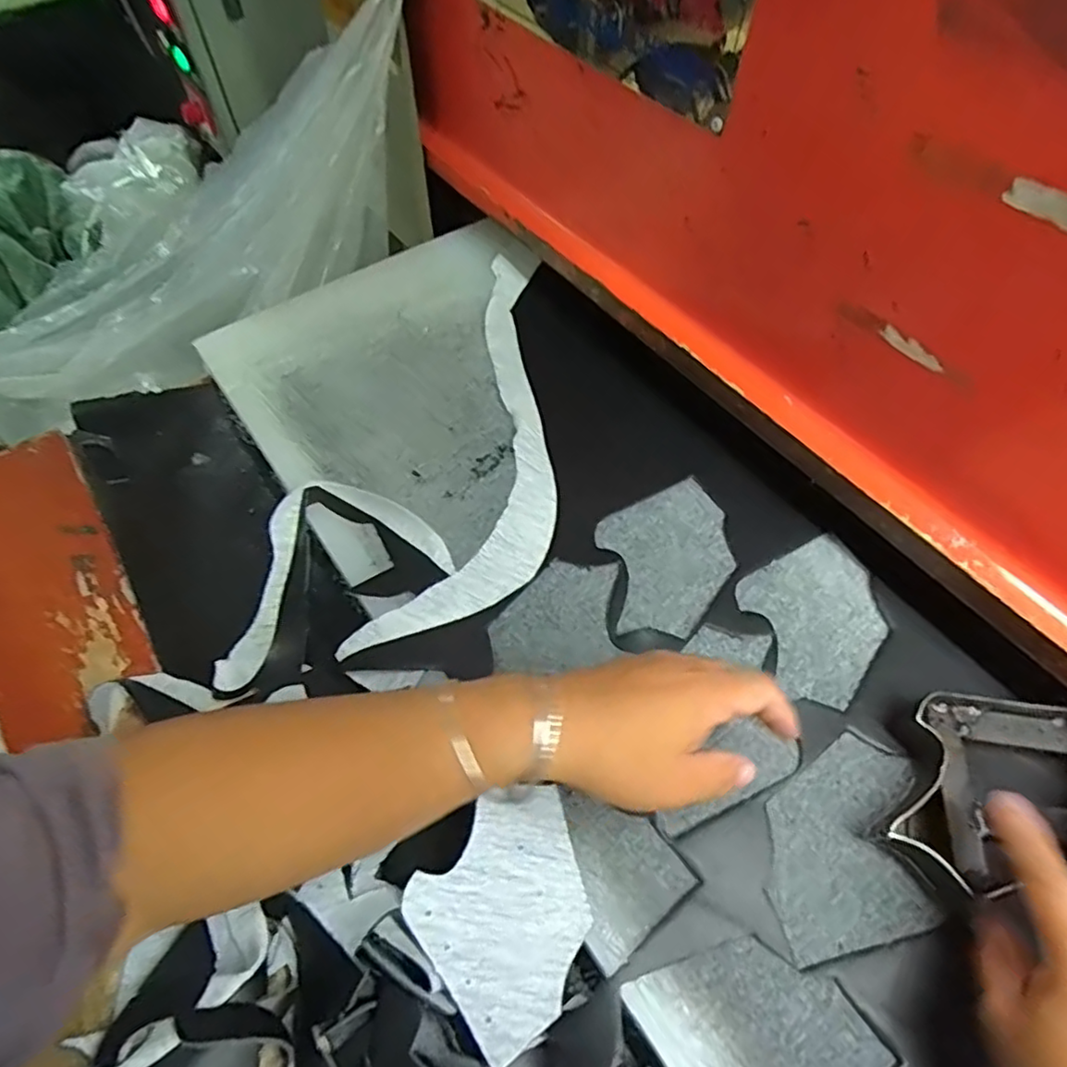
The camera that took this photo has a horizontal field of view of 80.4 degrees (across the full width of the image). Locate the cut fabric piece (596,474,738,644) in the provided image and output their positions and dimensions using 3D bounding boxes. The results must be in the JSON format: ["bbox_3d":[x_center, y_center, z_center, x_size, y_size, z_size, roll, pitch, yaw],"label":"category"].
[{"bbox_3d":[0.102,0.015,0.480,0.099,0.004,0.123,-8,59,-5],"label":"cut fabric piece"}]

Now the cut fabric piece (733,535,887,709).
[{"bbox_3d":[0.208,0.060,0.455,0.113,0.004,0.103,-27,62,-16],"label":"cut fabric piece"}]

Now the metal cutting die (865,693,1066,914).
[{"bbox_3d":[0.271,0.150,0.379,0.149,0.031,0.101,-16,60,-9],"label":"metal cutting die"}]

